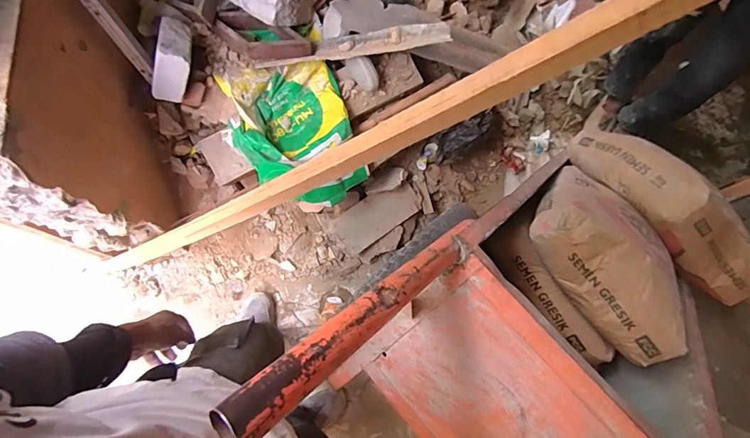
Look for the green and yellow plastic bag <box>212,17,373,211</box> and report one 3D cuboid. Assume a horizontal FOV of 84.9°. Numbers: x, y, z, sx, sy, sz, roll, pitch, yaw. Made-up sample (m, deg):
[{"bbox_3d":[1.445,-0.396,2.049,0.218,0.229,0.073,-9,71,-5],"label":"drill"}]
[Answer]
[{"bbox_3d":[-0.253,-0.296,1.206,0.333,0.196,0.421,-22,68,-6],"label":"green and yellow plastic bag"}]

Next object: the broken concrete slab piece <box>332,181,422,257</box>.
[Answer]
[{"bbox_3d":[0.010,-0.015,1.435,0.312,0.052,0.146,-34,93,-8],"label":"broken concrete slab piece"}]

